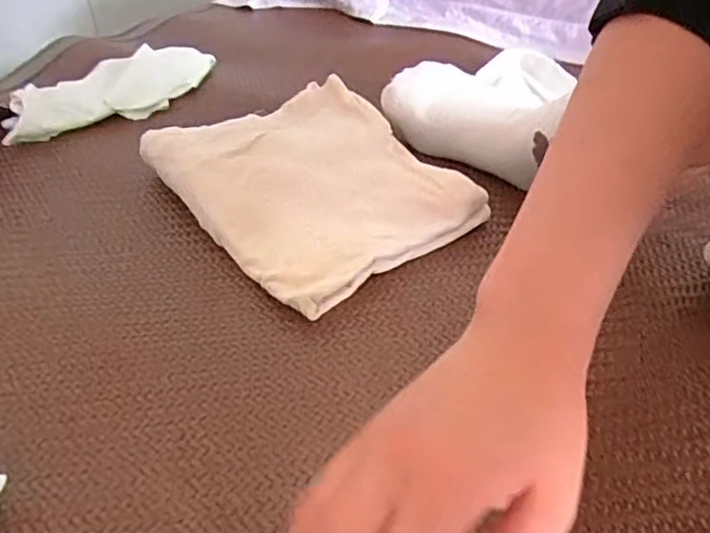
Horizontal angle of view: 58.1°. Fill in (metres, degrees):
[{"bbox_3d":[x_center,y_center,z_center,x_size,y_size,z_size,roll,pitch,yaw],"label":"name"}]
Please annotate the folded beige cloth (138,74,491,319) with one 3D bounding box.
[{"bbox_3d":[-0.032,-0.069,0.490,0.187,0.044,0.224,-27,45,-30],"label":"folded beige cloth"}]

